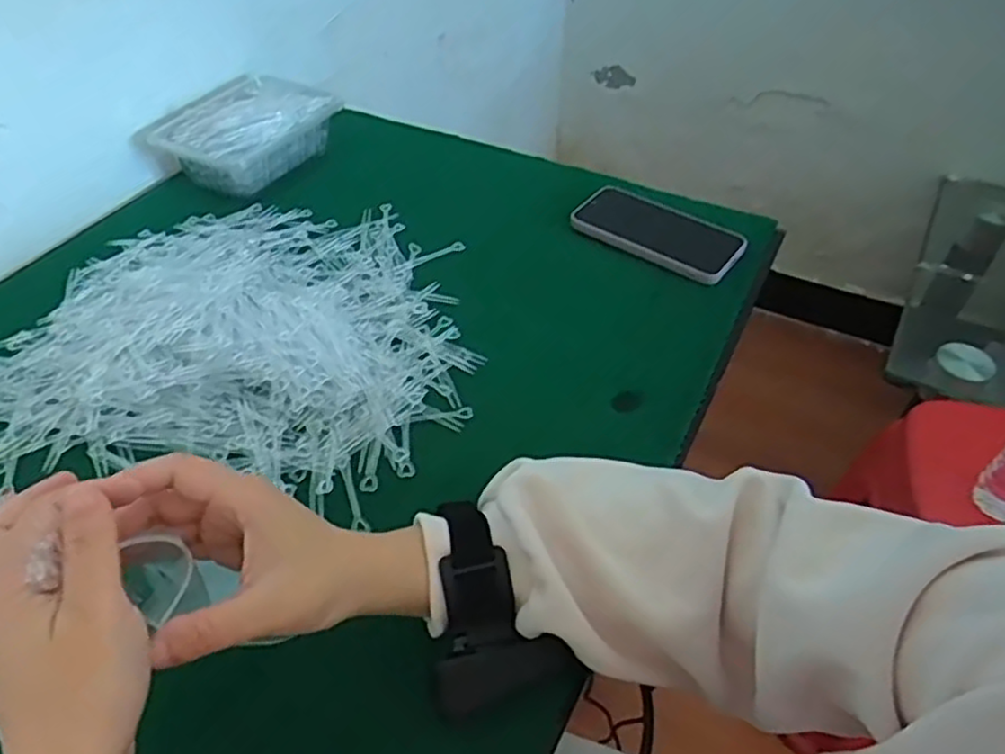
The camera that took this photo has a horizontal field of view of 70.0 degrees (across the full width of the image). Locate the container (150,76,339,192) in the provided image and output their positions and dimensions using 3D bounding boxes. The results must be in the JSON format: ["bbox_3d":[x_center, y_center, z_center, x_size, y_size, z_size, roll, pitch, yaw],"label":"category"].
[{"bbox_3d":[-0.275,-0.263,0.779,0.143,0.065,0.176,23,49,21],"label":"container"}]

